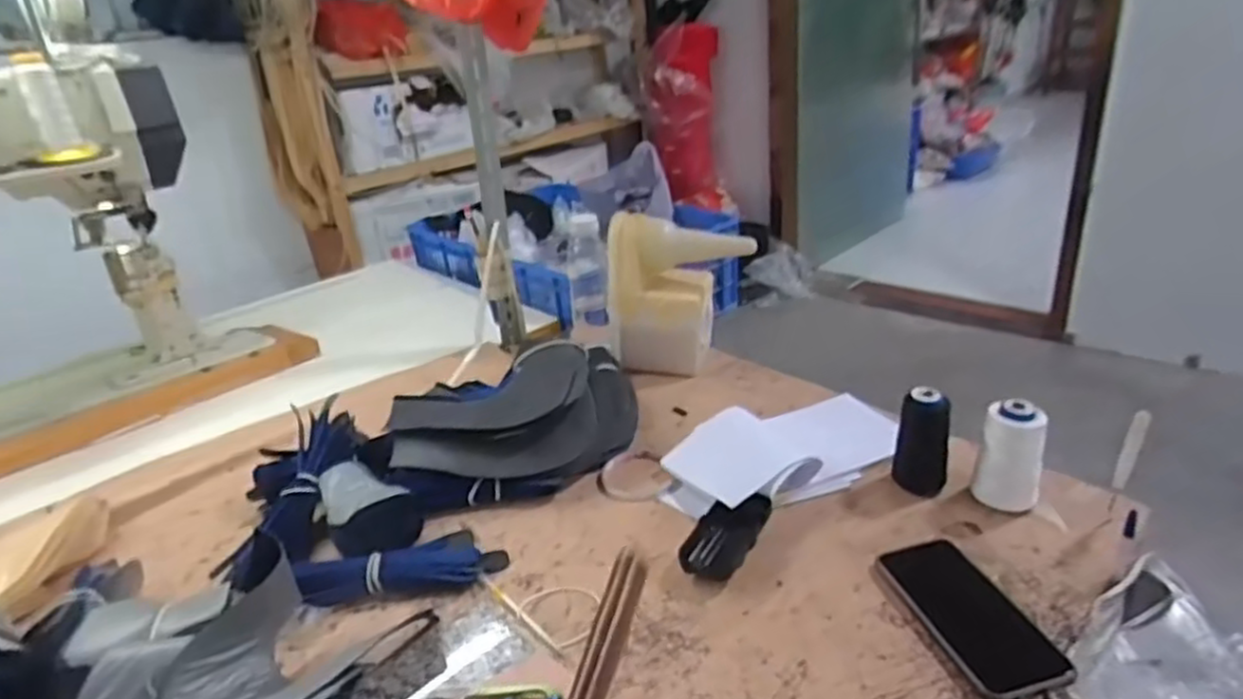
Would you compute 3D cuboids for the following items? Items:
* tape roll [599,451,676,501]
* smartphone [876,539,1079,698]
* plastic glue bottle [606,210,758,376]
[{"bbox_3d":[0.012,0.135,0.794,0.074,0.011,0.086,-10,27,-13],"label":"tape roll"},{"bbox_3d":[0.279,0.207,0.582,0.082,0.012,0.157,-9,27,-11],"label":"smartphone"},{"bbox_3d":[0.079,-0.071,0.985,0.188,0.198,0.070,-5,26,-3],"label":"plastic glue bottle"}]

